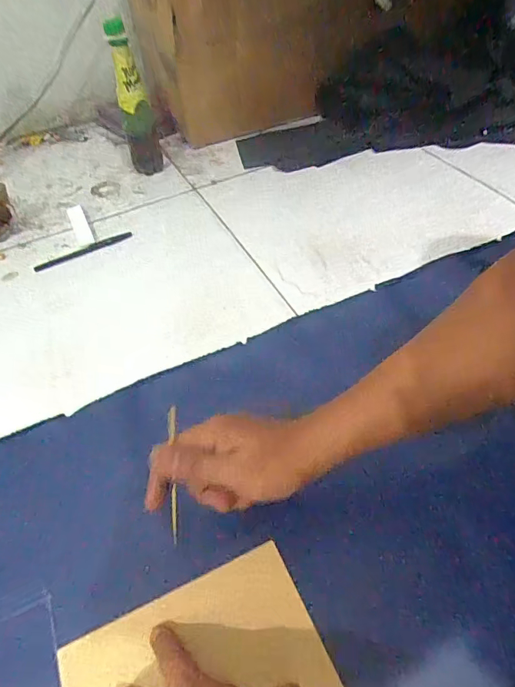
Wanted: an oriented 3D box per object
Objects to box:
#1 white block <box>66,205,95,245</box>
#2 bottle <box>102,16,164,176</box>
[{"bbox_3d":[-0.280,-0.187,0.722,0.024,0.009,0.122,-22,50,-14],"label":"white block"},{"bbox_3d":[-0.206,-0.400,0.758,0.052,0.231,0.058,-15,49,-9],"label":"bottle"}]

